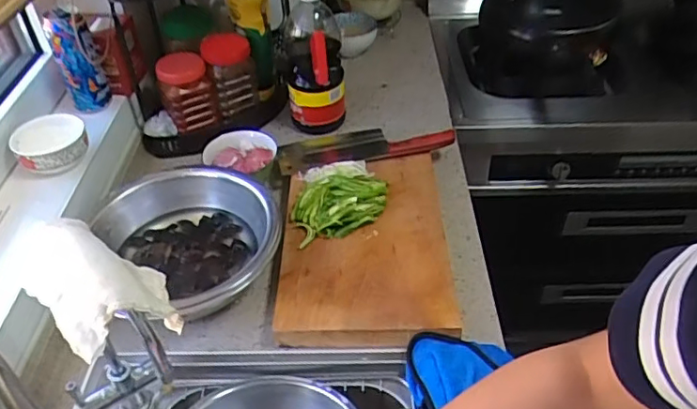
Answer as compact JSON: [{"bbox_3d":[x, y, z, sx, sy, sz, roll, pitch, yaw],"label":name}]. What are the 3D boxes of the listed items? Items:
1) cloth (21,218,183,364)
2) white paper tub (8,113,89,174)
[{"bbox_3d":[-0.211,0.062,0.481,0.095,0.072,0.124,-28,48,-26],"label":"cloth"},{"bbox_3d":[-0.441,-0.092,0.851,0.100,0.042,0.093,-1,42,1],"label":"white paper tub"}]

